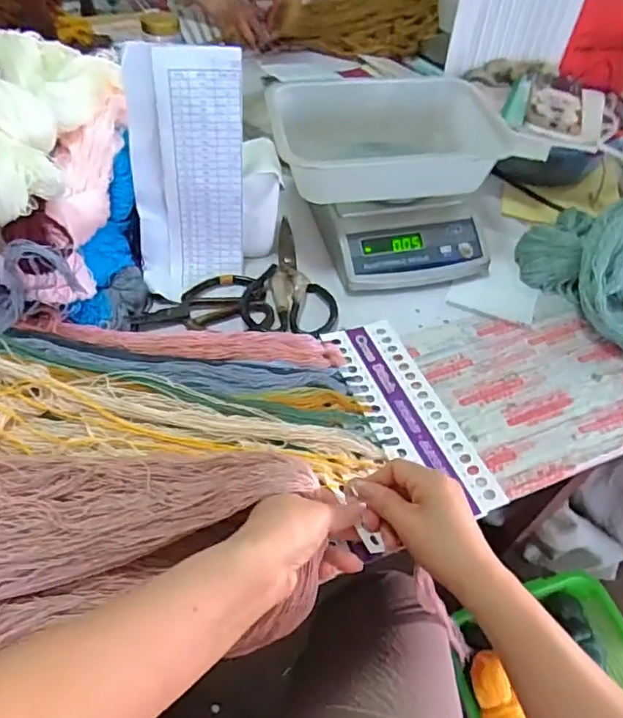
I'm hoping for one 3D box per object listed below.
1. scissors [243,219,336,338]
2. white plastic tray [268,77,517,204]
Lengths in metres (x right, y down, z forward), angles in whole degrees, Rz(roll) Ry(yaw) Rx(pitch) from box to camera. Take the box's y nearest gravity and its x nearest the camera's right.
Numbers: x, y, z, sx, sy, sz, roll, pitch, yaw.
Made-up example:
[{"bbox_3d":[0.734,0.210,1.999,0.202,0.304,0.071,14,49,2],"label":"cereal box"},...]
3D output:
[{"bbox_3d":[-0.032,-0.106,0.687,0.109,0.018,0.205,-3,53,-6],"label":"scissors"},{"bbox_3d":[0.093,-0.278,0.721,0.276,0.093,0.152,-2,52,-6],"label":"white plastic tray"}]

